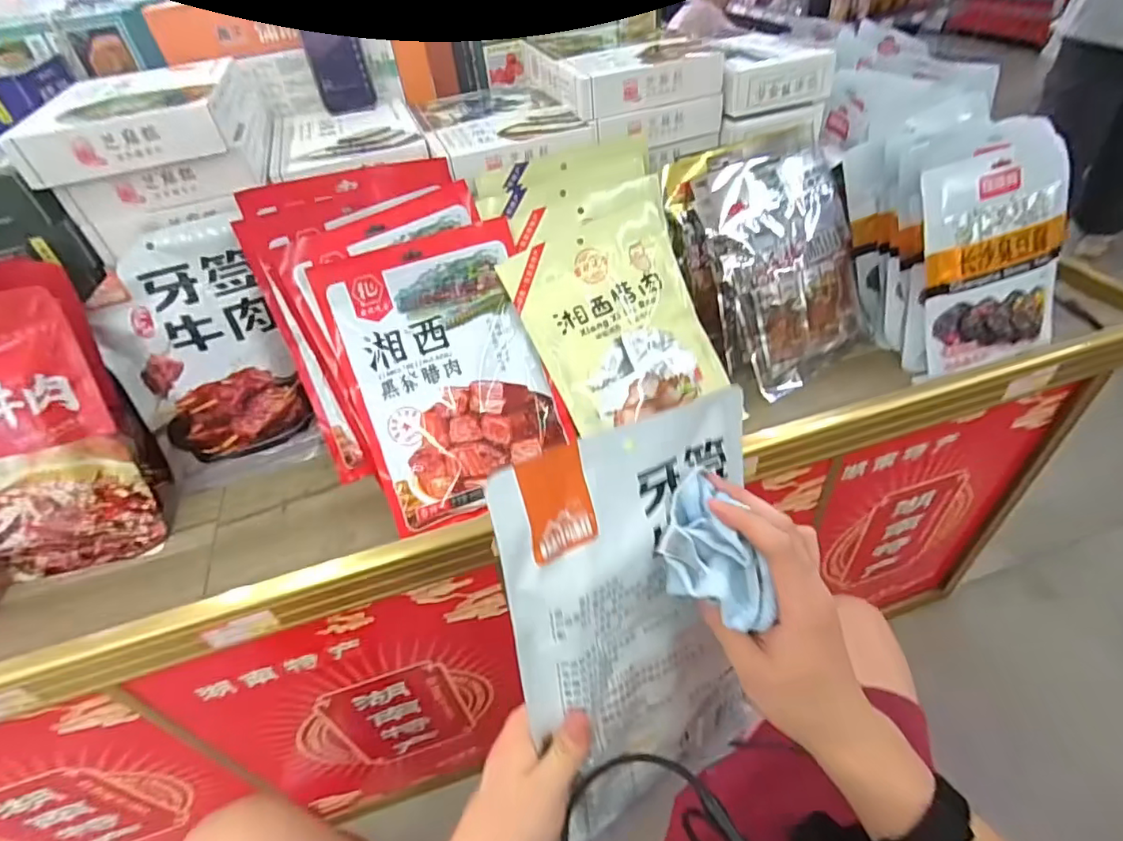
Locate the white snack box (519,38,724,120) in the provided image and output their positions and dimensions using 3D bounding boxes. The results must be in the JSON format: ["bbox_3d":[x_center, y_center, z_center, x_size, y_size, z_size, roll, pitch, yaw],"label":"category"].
[{"bbox_3d":[0.069,-0.447,0.717,0.178,0.049,0.207,-18,45,-11],"label":"white snack box"}]

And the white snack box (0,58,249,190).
[{"bbox_3d":[-0.439,-0.324,0.602,0.175,0.046,0.213,-15,45,-9],"label":"white snack box"}]

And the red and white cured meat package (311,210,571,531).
[{"bbox_3d":[-0.120,-0.052,0.621,0.209,0.018,0.296,-18,90,-10],"label":"red and white cured meat package"}]

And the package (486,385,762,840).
[{"bbox_3d":[0.061,0.144,0.393,0.207,0.290,0.017,-17,18,-34],"label":"package"}]

